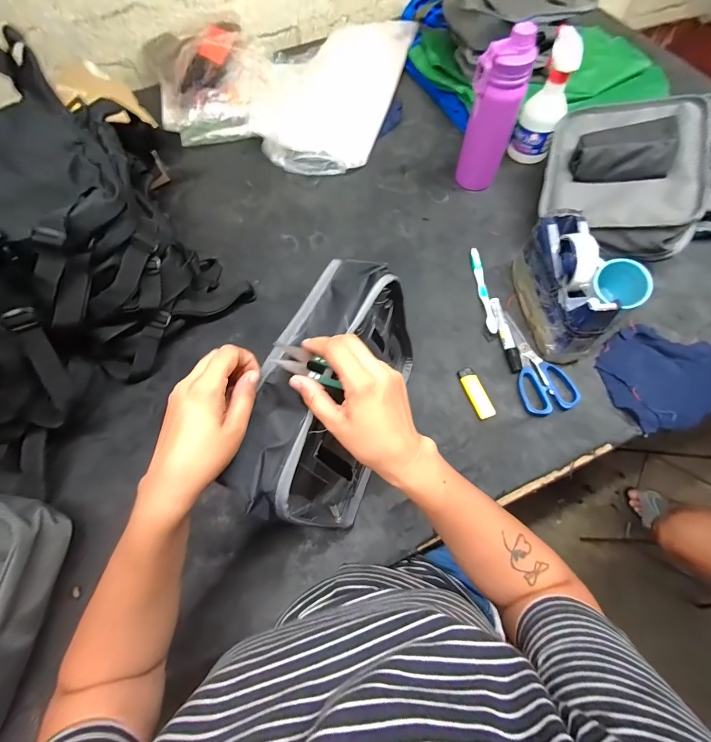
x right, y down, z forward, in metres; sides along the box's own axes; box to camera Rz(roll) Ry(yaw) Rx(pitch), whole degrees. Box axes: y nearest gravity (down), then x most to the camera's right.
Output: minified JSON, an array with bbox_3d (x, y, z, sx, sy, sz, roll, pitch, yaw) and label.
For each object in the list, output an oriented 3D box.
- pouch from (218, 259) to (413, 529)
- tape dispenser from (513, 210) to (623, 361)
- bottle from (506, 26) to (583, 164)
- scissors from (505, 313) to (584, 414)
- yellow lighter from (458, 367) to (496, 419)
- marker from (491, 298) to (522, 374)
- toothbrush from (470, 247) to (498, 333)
[{"bbox_3d":[-0.026,0.032,0.404,0.111,0.209,0.275,11,68,7],"label":"pouch"},{"bbox_3d":[0.313,-0.129,0.512,0.076,0.115,0.203,0,67,3],"label":"tape dispenser"},{"bbox_3d":[0.362,-0.498,0.628,0.073,0.180,0.067,29,71,14],"label":"bottle"},{"bbox_3d":[0.285,-0.016,0.524,0.083,0.009,0.167,-8,67,-1],"label":"scissors"},{"bbox_3d":[0.183,0.033,0.510,0.026,0.014,0.083,-21,68,-6],"label":"yellow lighter"},{"bbox_3d":[0.243,-0.061,0.544,0.019,0.012,0.135,-9,67,-1],"label":"marker"},{"bbox_3d":[0.219,-0.143,0.576,0.016,0.013,0.178,-2,67,1],"label":"toothbrush"}]

